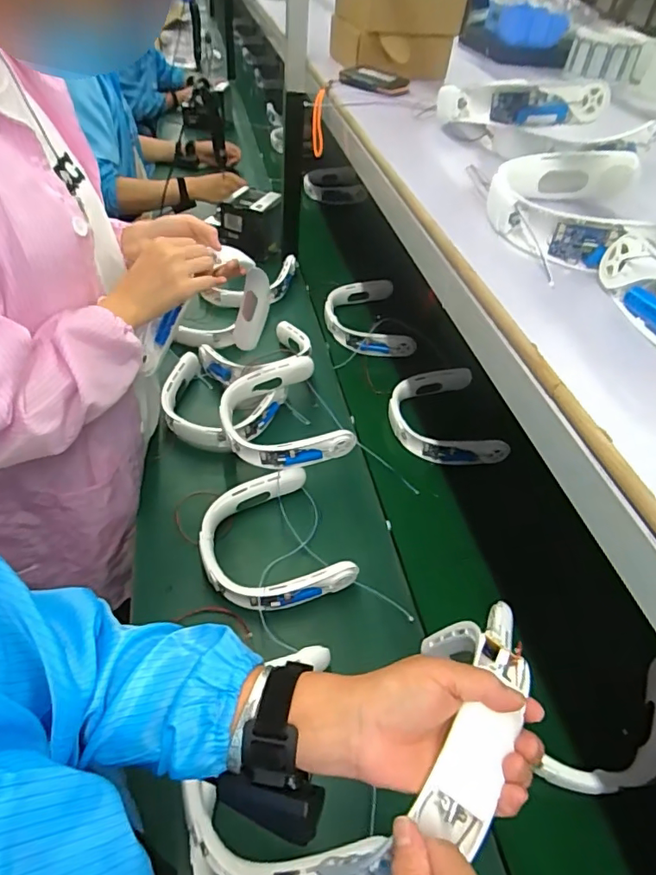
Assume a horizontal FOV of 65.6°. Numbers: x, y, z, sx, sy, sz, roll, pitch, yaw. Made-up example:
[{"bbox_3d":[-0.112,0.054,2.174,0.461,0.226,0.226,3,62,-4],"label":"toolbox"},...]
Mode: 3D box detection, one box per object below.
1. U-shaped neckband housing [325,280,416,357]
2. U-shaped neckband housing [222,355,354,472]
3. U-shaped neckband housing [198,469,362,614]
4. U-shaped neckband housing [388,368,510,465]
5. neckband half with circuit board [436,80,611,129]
[{"bbox_3d":[0.092,-0.295,1.306,0.191,0.081,0.274,-2,48,-9],"label":"U-shaped neckband housing"},{"bbox_3d":[-0.088,-0.036,0.938,0.209,0.067,0.227,-15,51,-20],"label":"U-shaped neckband housing"},{"bbox_3d":[-0.089,0.172,0.807,0.211,0.059,0.213,-18,52,-22],"label":"U-shaped neckband housing"},{"bbox_3d":[0.221,-0.038,1.054,0.177,0.065,0.236,-5,48,-11],"label":"U-shaped neckband housing"},{"bbox_3d":[0.263,-0.479,0.727,0.246,0.060,0.092,18,46,26],"label":"neckband half with circuit board"}]

